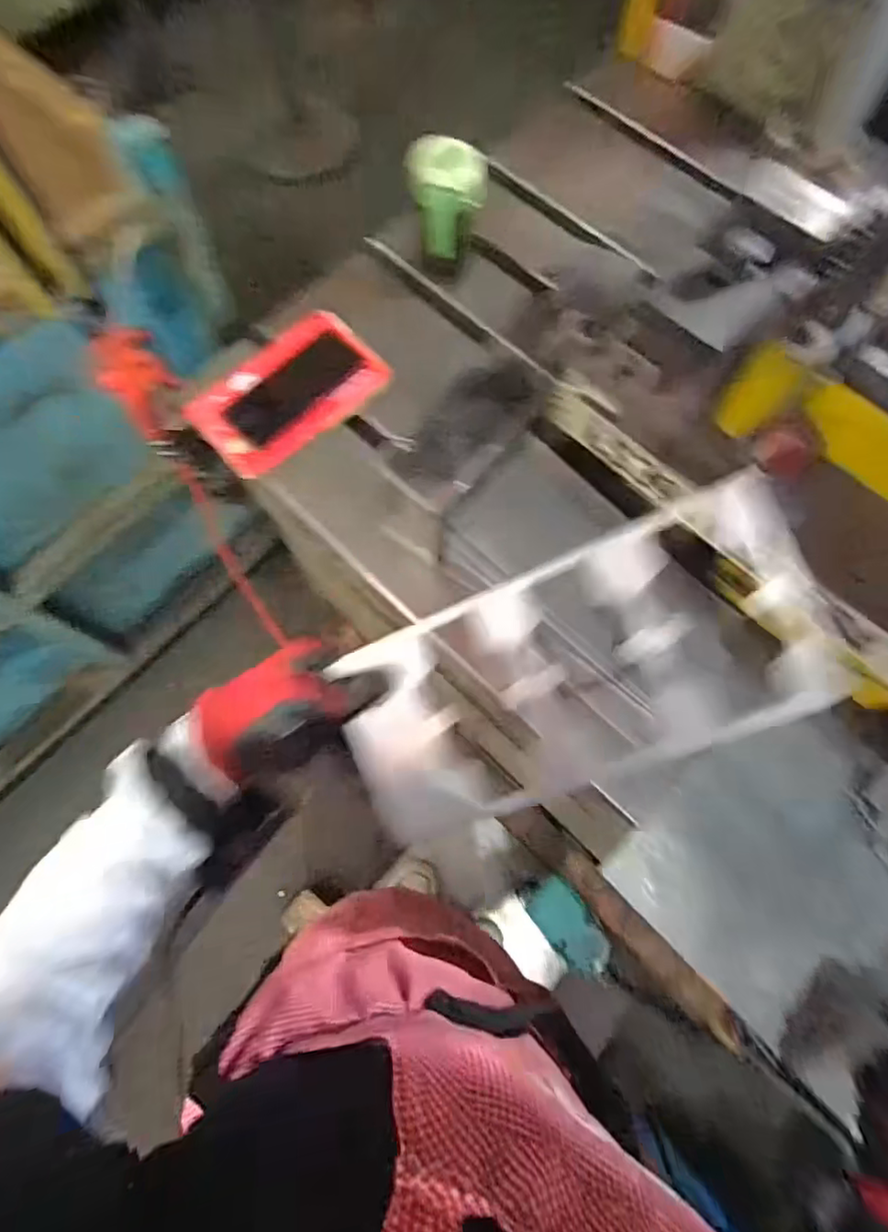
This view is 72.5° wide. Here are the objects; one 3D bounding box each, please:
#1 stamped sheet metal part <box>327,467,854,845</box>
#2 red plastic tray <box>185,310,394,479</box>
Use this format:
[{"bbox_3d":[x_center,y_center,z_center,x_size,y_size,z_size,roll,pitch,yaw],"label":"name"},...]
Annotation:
[{"bbox_3d":[0.067,0.035,0.336,0.261,0.013,0.121,-25,90,16],"label":"stamped sheet metal part"},{"bbox_3d":[-0.170,-0.247,0.669,0.203,0.032,0.126,-35,76,-12],"label":"red plastic tray"}]

